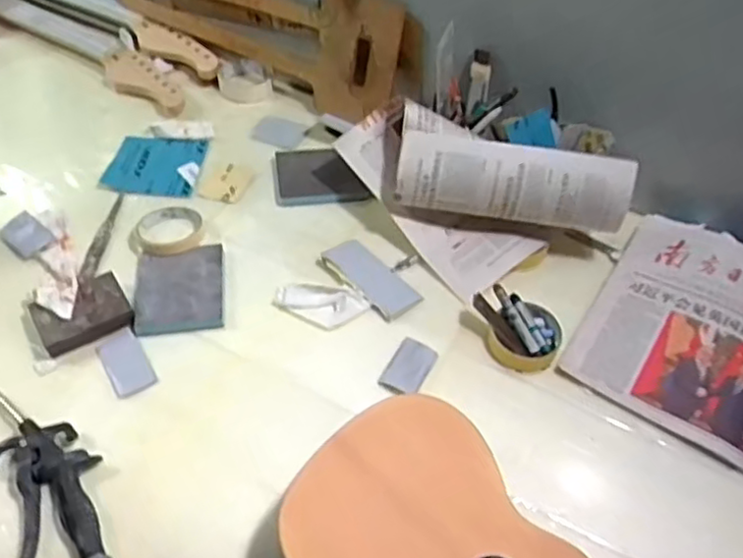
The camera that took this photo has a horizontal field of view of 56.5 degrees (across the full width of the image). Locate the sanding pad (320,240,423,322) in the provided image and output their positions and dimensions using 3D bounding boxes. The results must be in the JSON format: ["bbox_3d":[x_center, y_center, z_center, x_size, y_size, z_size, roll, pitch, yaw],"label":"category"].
[{"bbox_3d":[-0.003,-0.004,0.824,0.050,0.009,0.130,-32,58,-24],"label":"sanding pad"}]

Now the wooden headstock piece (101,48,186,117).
[{"bbox_3d":[-0.343,-0.300,1.046,0.174,0.022,0.074,31,57,22],"label":"wooden headstock piece"}]

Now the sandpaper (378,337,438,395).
[{"bbox_3d":[0.040,0.094,0.746,0.043,0.011,0.071,22,54,16],"label":"sandpaper"}]

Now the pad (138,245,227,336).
[{"bbox_3d":[-0.220,0.011,0.799,0.097,0.019,0.113,-7,51,-7],"label":"pad"}]

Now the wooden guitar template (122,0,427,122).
[{"bbox_3d":[-0.165,-0.364,1.025,0.531,0.162,0.023,20,32,22],"label":"wooden guitar template"}]

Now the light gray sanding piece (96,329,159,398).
[{"bbox_3d":[-0.264,0.089,0.743,0.043,0.004,0.076,-26,56,-20],"label":"light gray sanding piece"}]

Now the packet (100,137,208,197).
[{"bbox_3d":[-0.296,-0.157,0.952,0.120,0.008,0.116,5,48,1],"label":"packet"}]

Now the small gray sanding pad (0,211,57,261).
[{"bbox_3d":[-0.425,-0.053,0.851,0.073,0.004,0.047,35,58,24],"label":"small gray sanding pad"}]

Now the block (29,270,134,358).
[{"bbox_3d":[-0.321,0.037,0.770,0.096,0.024,0.075,-26,56,-21],"label":"block"}]

